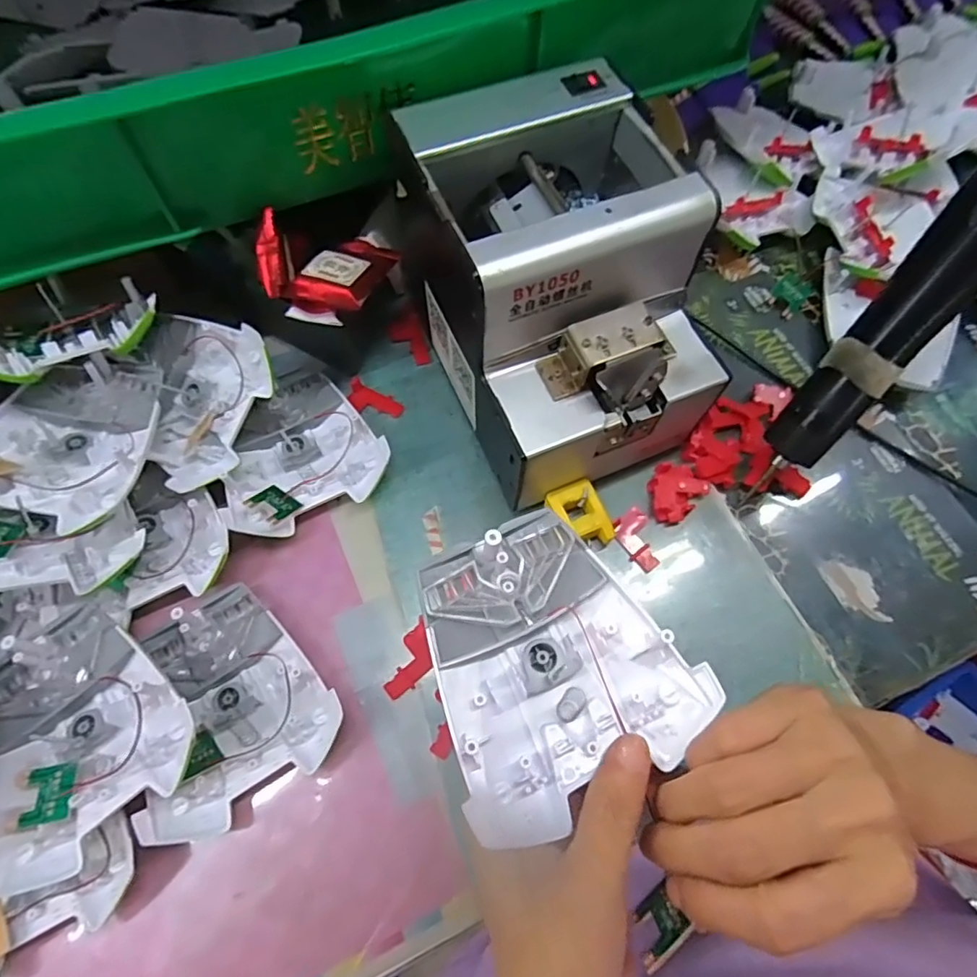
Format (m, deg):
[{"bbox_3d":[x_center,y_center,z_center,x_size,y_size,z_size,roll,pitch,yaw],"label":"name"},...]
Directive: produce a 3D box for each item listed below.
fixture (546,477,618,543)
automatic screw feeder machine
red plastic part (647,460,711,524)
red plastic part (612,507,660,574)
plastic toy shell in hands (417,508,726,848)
[{"bbox_3d":[0.054,0.018,0.340,0.030,0.020,0.040,-20,70,-10],"label":"fixture"},{"bbox_3d":[0.040,-0.106,0.321,0.120,0.145,0.174,-23,71,-11],"label":"automatic screw feeder machine"},{"bbox_3d":[0.118,0.001,0.353,0.039,0.009,0.033,-39,74,-16],"label":"red plastic part"},{"bbox_3d":[0.094,0.031,0.342,0.022,0.011,0.037,-29,72,-13],"label":"red plastic part"},{"bbox_3d":[0.023,0.066,0.224,0.095,0.018,0.106,-24,71,-11],"label":"plastic toy shell in hands"}]

